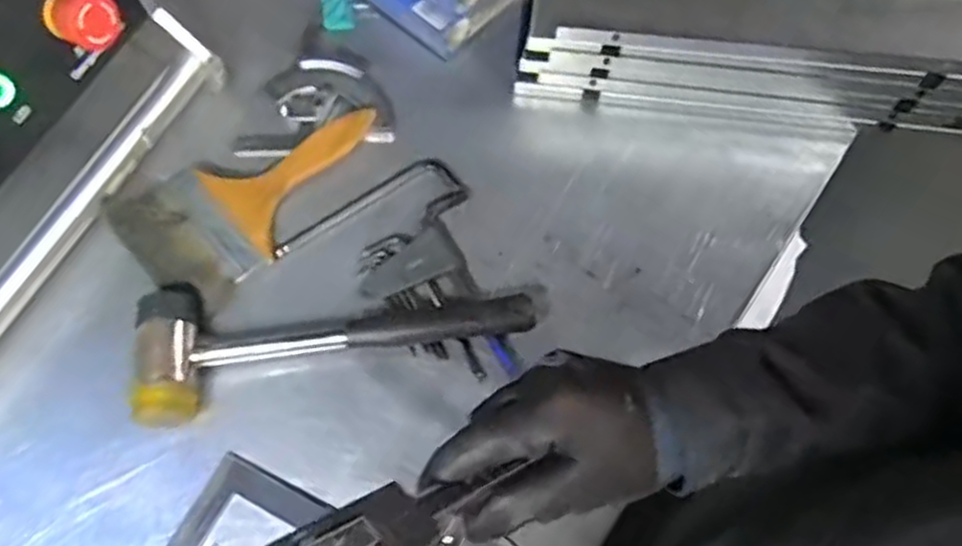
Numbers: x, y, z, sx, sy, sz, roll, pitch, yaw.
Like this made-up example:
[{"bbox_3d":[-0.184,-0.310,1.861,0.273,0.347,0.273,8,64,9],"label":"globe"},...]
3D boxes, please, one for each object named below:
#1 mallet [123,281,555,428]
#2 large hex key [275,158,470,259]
[{"bbox_3d":[-0.100,0.044,0.575,0.303,0.044,0.104,-8,68,-4],"label":"mallet"},{"bbox_3d":[-0.089,-0.044,0.635,0.160,0.011,0.056,-34,72,-14],"label":"large hex key"}]

